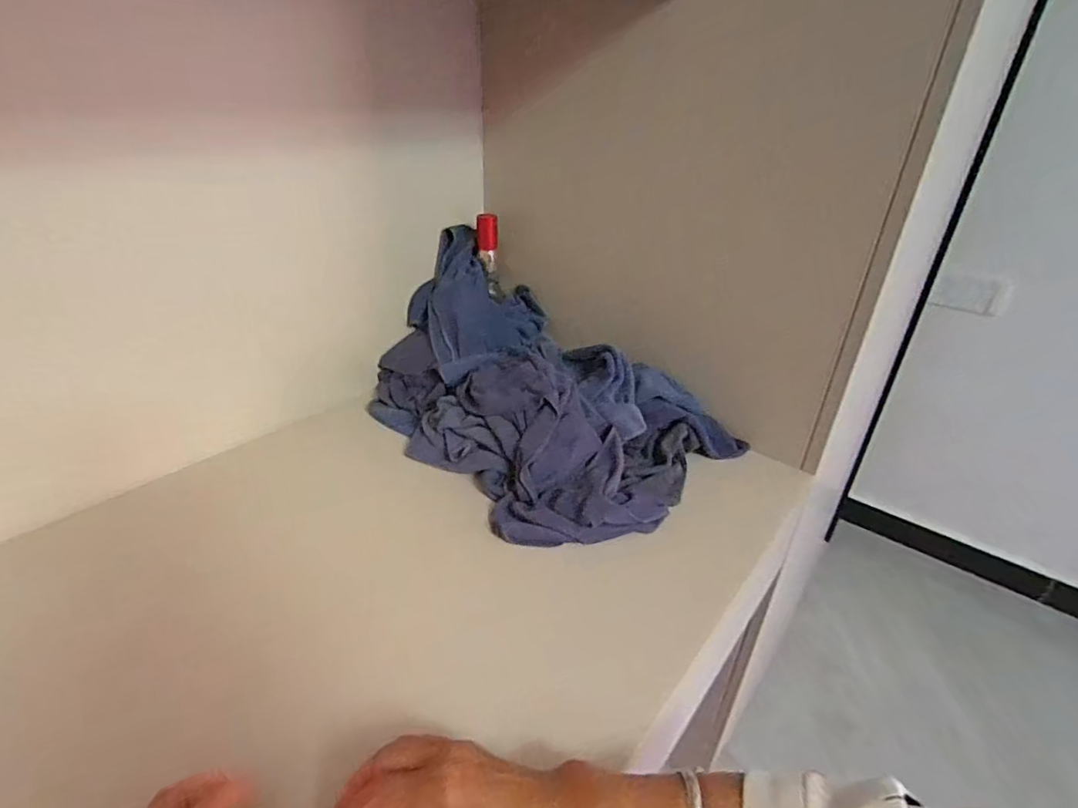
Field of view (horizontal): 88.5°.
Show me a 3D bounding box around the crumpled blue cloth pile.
[{"bbox_3d":[-0.022,-0.046,0.726,0.475,0.187,0.296,26,37,34],"label":"crumpled blue cloth pile"}]

